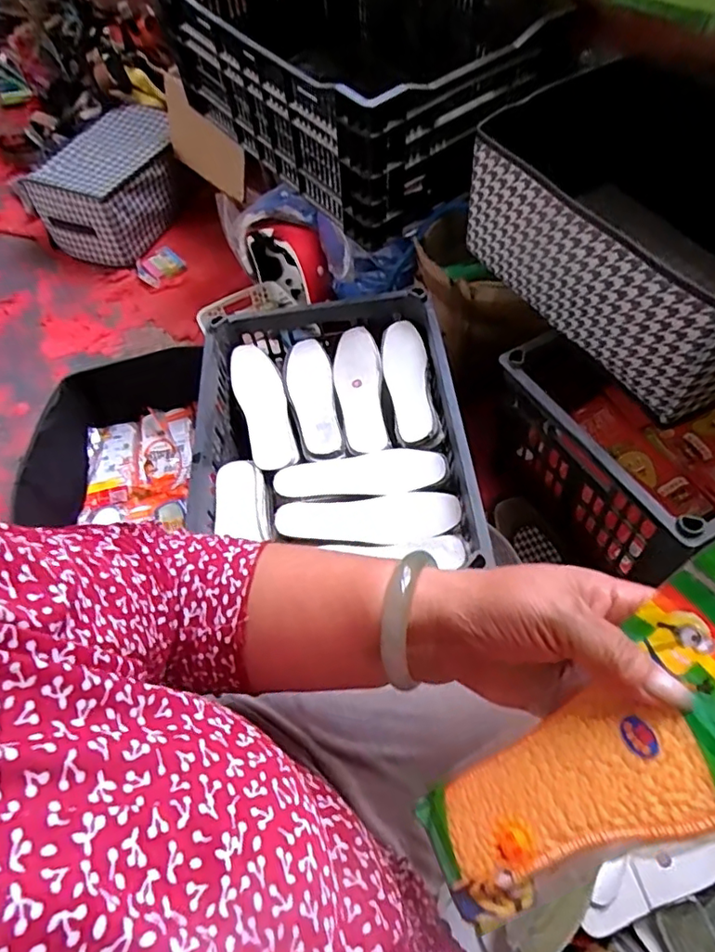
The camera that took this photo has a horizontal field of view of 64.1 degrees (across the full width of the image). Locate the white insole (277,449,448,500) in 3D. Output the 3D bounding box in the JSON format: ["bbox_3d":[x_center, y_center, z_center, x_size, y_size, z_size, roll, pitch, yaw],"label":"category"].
[{"bbox_3d":[0.001,-0.002,0.750,0.217,0.012,0.072,-12,51,3],"label":"white insole"}]

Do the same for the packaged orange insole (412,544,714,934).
[{"bbox_3d":[0.116,0.120,0.250,0.212,0.020,0.083,-43,54,15],"label":"packaged orange insole"}]

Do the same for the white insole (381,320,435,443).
[{"bbox_3d":[0.071,-0.142,0.825,0.061,0.028,0.212,-4,52,0],"label":"white insole"}]

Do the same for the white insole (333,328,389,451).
[{"bbox_3d":[0.002,-0.127,0.832,0.066,0.037,0.219,-4,52,0],"label":"white insole"}]

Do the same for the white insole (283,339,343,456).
[{"bbox_3d":[-0.069,-0.124,0.837,0.067,0.019,0.222,-8,52,-3],"label":"white insole"}]

